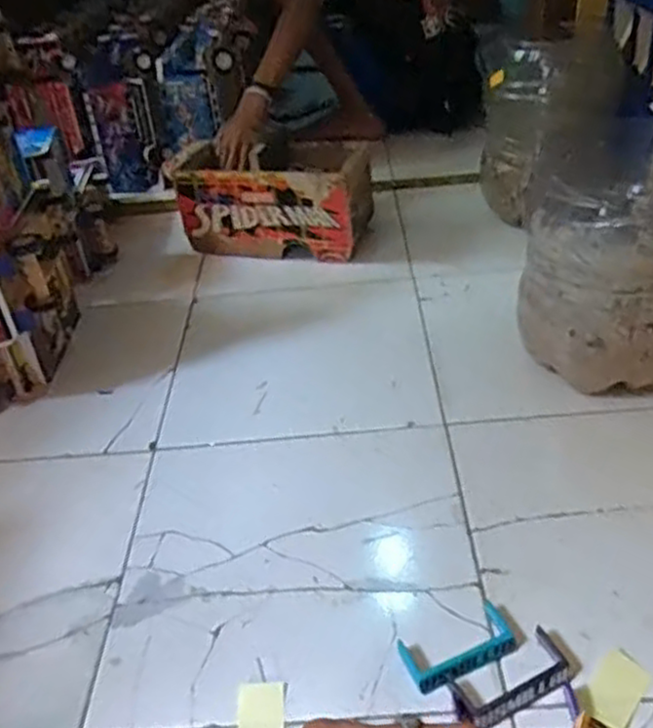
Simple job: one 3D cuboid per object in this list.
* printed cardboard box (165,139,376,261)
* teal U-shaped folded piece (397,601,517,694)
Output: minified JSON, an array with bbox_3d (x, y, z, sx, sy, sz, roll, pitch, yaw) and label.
[{"bbox_3d":[-0.104,-0.313,1.420,0.373,0.191,0.168,1,38,12],"label":"printed cardboard box"},{"bbox_3d":[0.130,0.278,0.727,0.114,0.008,0.060,-16,37,-14],"label":"teal U-shaped folded piece"}]

